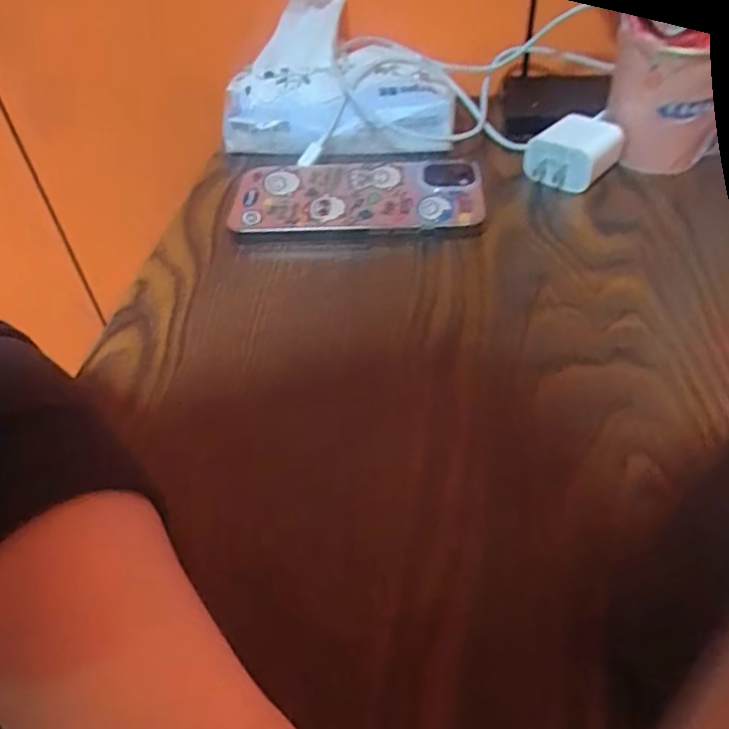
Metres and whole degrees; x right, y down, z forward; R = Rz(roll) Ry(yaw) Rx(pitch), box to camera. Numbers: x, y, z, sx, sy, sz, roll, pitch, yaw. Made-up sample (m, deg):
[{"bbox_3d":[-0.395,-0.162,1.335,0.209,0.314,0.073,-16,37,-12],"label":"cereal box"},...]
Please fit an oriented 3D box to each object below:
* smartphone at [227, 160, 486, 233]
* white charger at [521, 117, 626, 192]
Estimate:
[{"bbox_3d":[-0.003,-0.095,0.347,0.139,0.007,0.060,-1,53,-1],"label":"smartphone"},{"bbox_3d":[0.119,-0.121,0.354,0.048,0.029,0.036,-34,52,-24],"label":"white charger"}]

